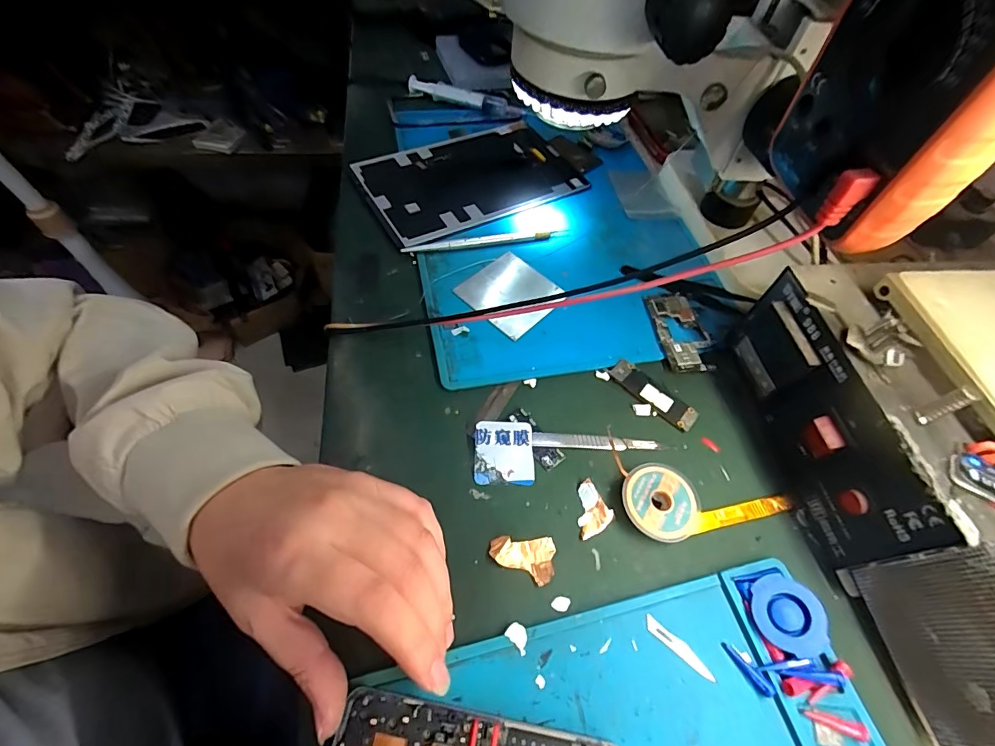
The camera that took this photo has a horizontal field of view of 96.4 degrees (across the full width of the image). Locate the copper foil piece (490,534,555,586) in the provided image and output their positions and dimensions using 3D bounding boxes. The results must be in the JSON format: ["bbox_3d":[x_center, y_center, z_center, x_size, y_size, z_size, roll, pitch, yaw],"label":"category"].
[{"bbox_3d":[0.014,0.104,0.248,0.036,0.005,0.023,2,57,-3],"label":"copper foil piece"}]

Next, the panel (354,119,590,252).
[{"bbox_3d":[-0.027,-0.188,0.424,0.195,0.010,0.124,-25,63,-19],"label":"panel"}]

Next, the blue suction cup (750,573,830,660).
[{"bbox_3d":[0.153,0.127,0.234,0.035,0.009,0.035,-6,59,10],"label":"blue suction cup"}]

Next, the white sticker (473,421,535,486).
[{"bbox_3d":[0.004,0.049,0.280,0.037,0.007,0.039,1,57,-4],"label":"white sticker"}]

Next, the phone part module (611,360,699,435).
[{"bbox_3d":[0.109,0.015,0.312,0.063,0.004,0.020,40,63,20],"label":"phone part module"}]

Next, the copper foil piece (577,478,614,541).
[{"bbox_3d":[0.058,0.081,0.267,0.021,0.005,0.033,-1,58,-5],"label":"copper foil piece"}]

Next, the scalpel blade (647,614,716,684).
[{"bbox_3d":[0.094,0.141,0.228,0.040,0.004,0.007,37,62,18],"label":"scalpel blade"}]

